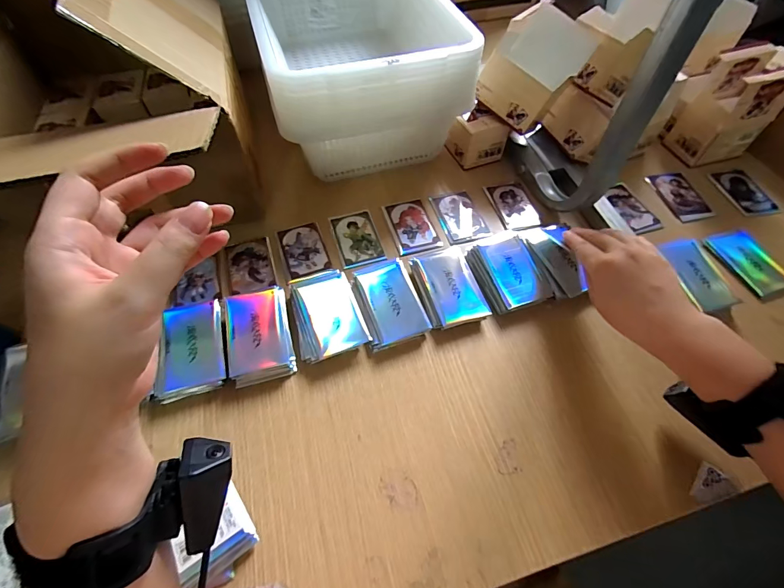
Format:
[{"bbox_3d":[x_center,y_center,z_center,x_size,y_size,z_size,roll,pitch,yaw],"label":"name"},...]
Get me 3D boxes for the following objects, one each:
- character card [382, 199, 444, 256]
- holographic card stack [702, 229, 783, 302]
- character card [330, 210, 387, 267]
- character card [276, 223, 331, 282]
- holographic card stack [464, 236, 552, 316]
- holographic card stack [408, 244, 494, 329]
[{"bbox_3d":[0.027,-0.096,0.522,0.060,0.004,0.093,-14,58,-8],"label":"character card"},{"bbox_3d":[0.458,-0.040,0.482,0.064,0.008,0.102,-12,58,-7],"label":"holographic card stack"},{"bbox_3d":[-0.048,-0.076,0.509,0.059,0.005,0.098,-14,58,-8],"label":"character card"},{"bbox_3d":[-0.116,-0.058,0.497,0.056,0.004,0.090,-16,58,-12],"label":"character card"},{"bbox_3d":[0.141,-0.028,0.462,0.079,0.025,0.098,-17,59,-11],"label":"holographic card stack"},{"bbox_3d":[0.066,-0.009,0.454,0.068,0.019,0.102,-13,58,-8],"label":"holographic card stack"}]

